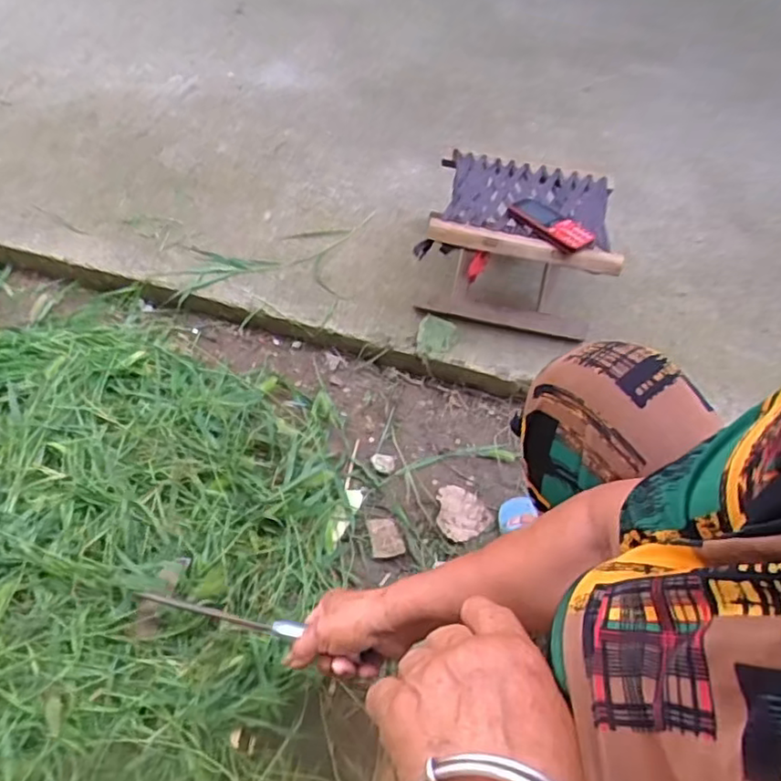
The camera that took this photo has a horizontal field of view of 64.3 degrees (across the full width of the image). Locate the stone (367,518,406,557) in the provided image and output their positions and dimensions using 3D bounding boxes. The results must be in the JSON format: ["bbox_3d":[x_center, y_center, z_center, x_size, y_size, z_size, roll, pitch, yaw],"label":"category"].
[{"bbox_3d":[-0.006,0.193,0.823,0.043,0.006,0.053,-7,52,-11],"label":"stone"}]

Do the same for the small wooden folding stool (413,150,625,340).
[{"bbox_3d":[0.201,-0.245,1.014,0.273,0.185,0.228,10,52,3],"label":"small wooden folding stool"}]

